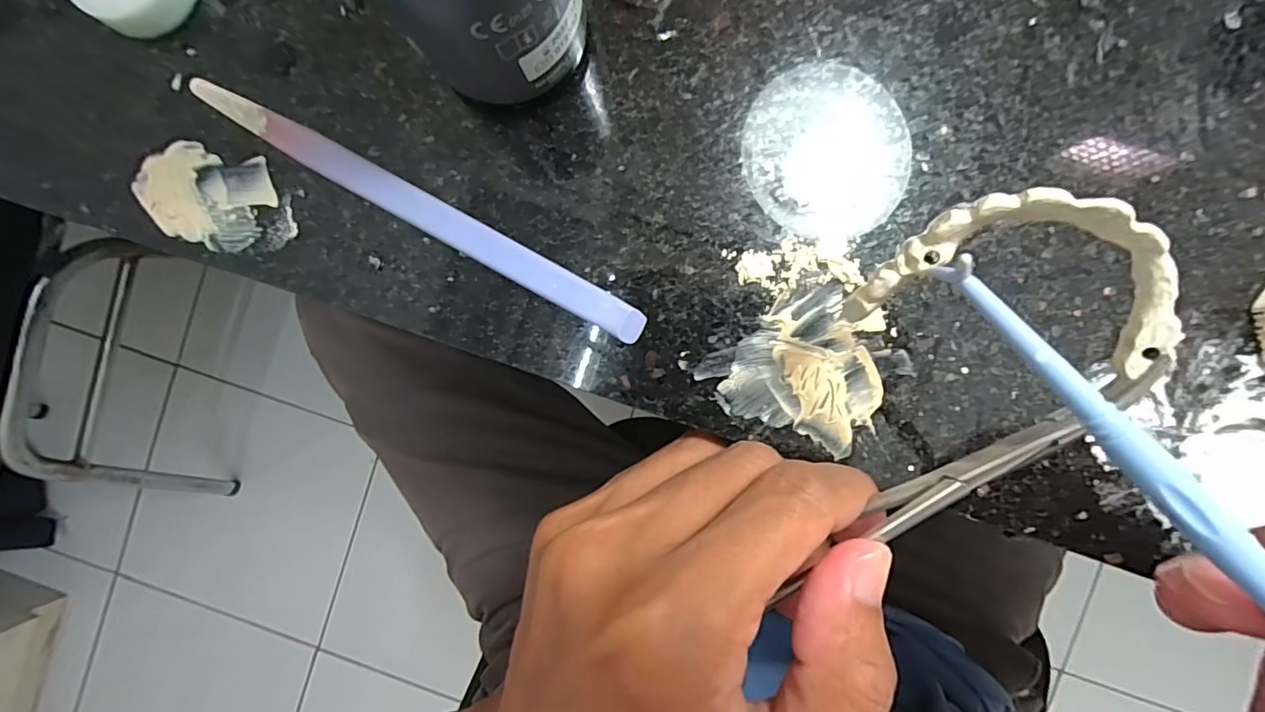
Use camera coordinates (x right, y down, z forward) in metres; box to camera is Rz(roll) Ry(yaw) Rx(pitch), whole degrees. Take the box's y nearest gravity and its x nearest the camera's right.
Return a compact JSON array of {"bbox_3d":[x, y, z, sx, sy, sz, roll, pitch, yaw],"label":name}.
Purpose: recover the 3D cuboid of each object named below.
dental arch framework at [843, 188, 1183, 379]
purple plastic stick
[{"bbox_3d":[0.068,-0.014,0.095,0.051,0.004,0.029,14,124,21],"label":"dental arch framework"},{"bbox_3d":[-0.058,-0.041,0.148,0.137,0.004,0.009,29,93,3],"label":"purple plastic stick"}]

